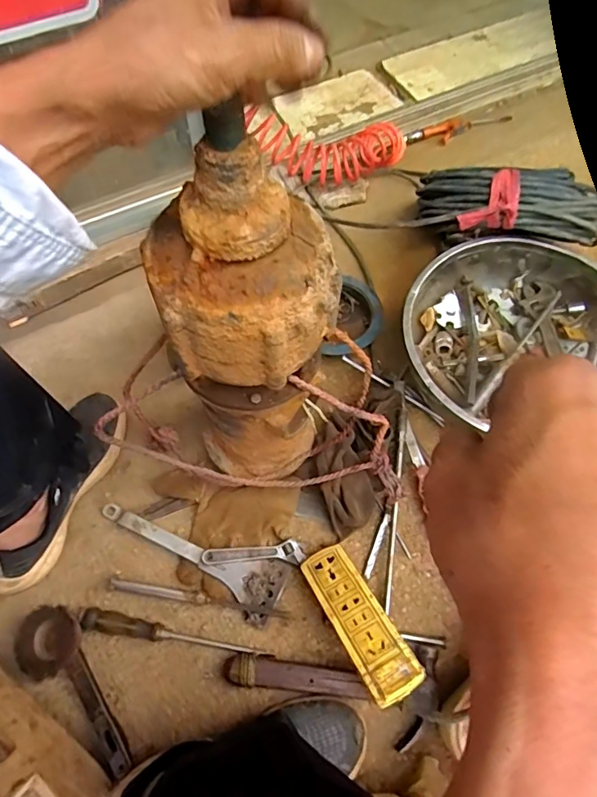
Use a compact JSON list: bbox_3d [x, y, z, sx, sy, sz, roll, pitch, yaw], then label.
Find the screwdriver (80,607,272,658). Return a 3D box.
[{"bbox_3d":[-0.154,0.298,0.618,0.232,0.023,0.027,13,64,3],"label":"screwdriver"}]

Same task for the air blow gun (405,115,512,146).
[{"bbox_3d":[0.359,-0.619,1.136,0.241,0.024,0.065,-18,64,-9],"label":"air blow gun"}]

